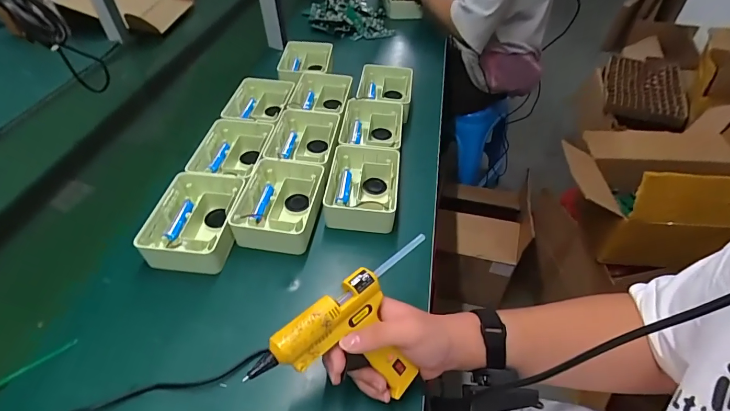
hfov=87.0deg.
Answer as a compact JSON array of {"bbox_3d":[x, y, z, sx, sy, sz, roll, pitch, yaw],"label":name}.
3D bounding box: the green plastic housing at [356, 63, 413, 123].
[{"bbox_3d":[0.038,-0.230,0.795,0.117,0.052,0.150,4,46,5],"label":"green plastic housing"}]

